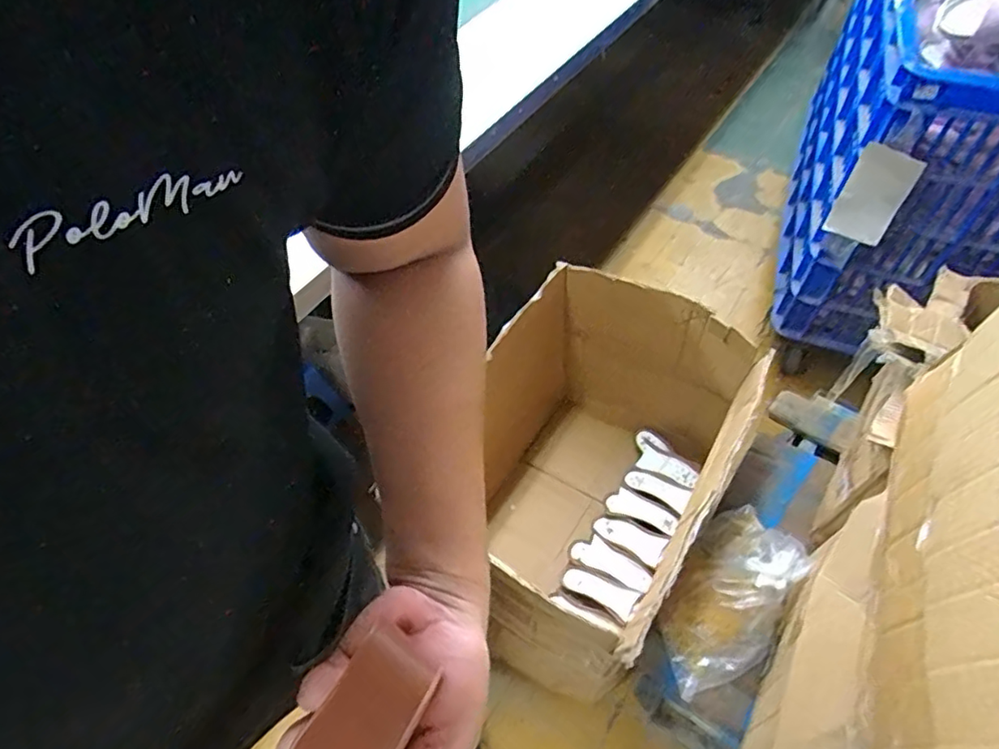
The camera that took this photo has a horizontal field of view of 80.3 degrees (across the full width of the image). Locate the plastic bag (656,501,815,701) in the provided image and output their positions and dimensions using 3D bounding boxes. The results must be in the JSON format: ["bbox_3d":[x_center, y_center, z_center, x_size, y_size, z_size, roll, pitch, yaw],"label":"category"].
[{"bbox_3d":[0.367,0.335,0.920,0.152,0.154,0.309,35,63,25],"label":"plastic bag"}]

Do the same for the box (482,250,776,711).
[{"bbox_3d":[0.151,0.220,1.181,0.471,0.507,0.637,26,59,21],"label":"box"}]

